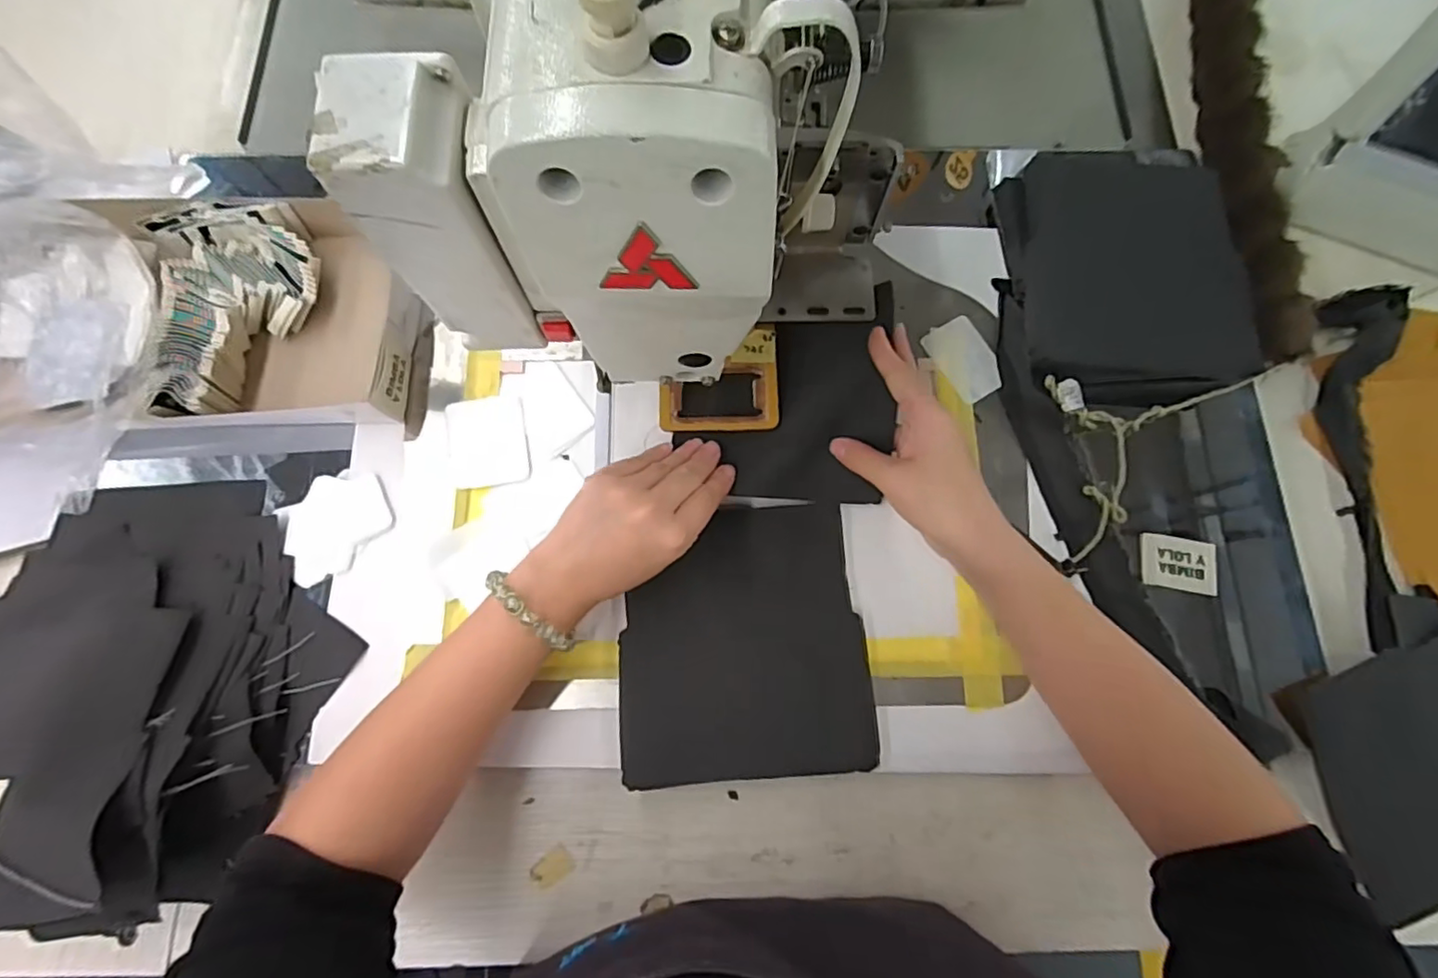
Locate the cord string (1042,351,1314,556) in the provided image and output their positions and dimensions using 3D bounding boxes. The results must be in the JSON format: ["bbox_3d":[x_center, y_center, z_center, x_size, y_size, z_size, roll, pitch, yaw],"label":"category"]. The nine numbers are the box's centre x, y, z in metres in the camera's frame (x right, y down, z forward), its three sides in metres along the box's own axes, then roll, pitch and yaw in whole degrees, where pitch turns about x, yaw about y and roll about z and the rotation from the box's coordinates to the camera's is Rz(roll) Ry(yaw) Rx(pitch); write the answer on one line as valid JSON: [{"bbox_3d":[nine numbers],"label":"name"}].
[{"bbox_3d":[0.302,-0.064,0.435,0.238,0.023,0.104,-38,79,-10],"label":"cord string"}]

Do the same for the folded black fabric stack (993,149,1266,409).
[{"bbox_3d":[0.292,-0.149,0.440,0.157,0.055,0.179,-2,75,-2],"label":"folded black fabric stack"}]

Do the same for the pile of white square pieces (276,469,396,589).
[{"bbox_3d":[-0.259,0.022,0.414,0.072,0.005,0.063,-32,78,-9],"label":"pile of white square pieces"}]

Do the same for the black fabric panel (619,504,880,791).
[{"bbox_3d":[0.015,0.096,0.393,0.154,0.009,0.163,-5,77,0],"label":"black fabric panel"}]

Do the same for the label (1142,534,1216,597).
[{"bbox_3d":[0.312,0.050,0.412,0.047,0.004,0.035,10,75,1],"label":"label"}]

